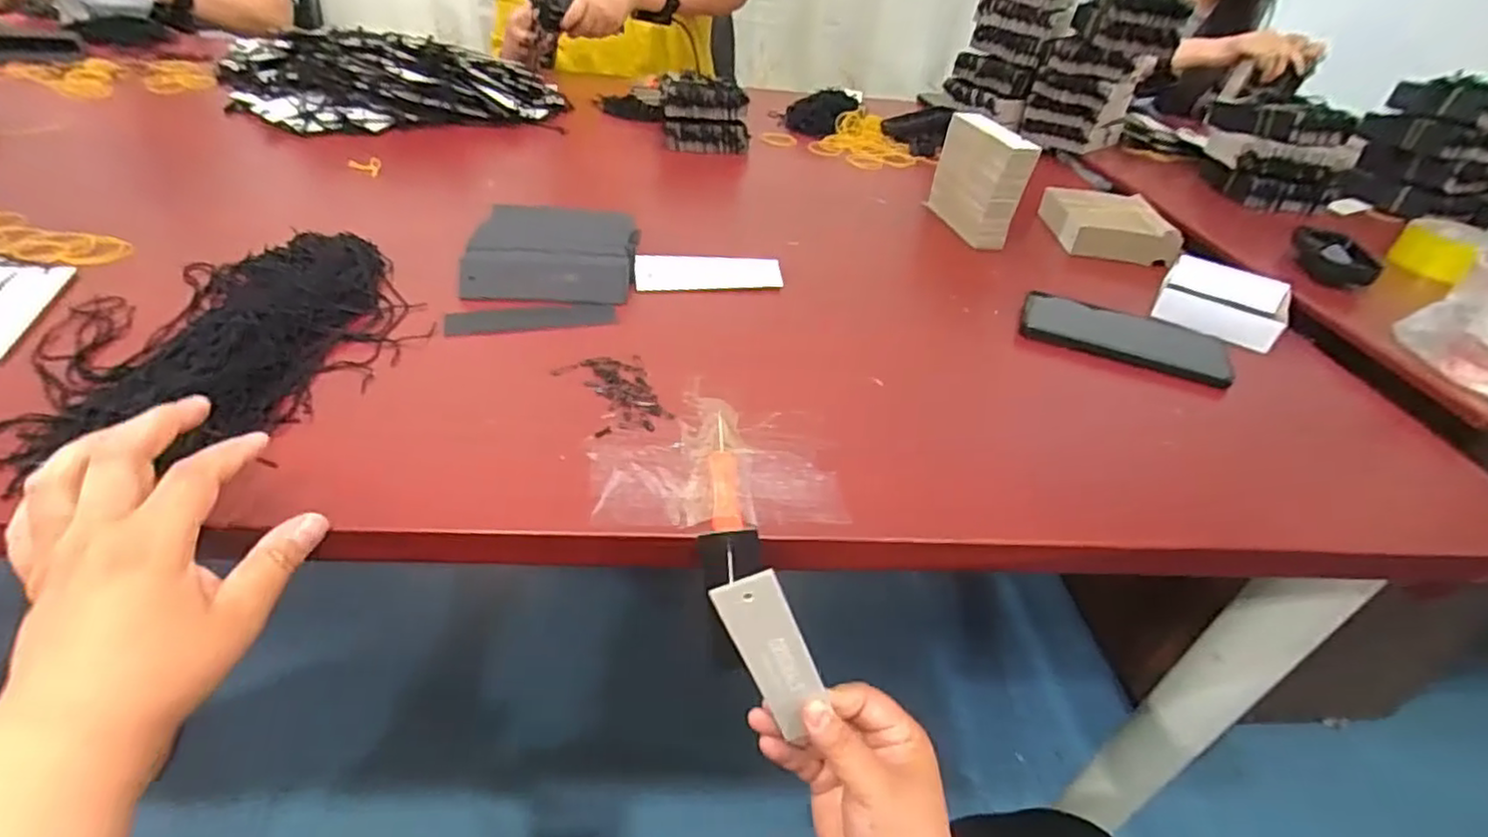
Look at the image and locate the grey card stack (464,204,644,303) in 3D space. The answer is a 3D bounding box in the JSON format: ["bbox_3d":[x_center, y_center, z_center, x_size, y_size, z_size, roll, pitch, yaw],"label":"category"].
[{"bbox_3d":[-0.162,-0.142,0.595,0.134,0.037,0.115,1,38,-8],"label":"grey card stack"}]

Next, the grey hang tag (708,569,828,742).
[{"bbox_3d":[0.017,0.121,0.355,0.033,0.108,0.005,-22,31,0],"label":"grey hang tag"}]

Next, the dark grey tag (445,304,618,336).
[{"bbox_3d":[-0.164,-0.078,0.541,0.127,0.005,0.031,-9,40,-20],"label":"dark grey tag"}]

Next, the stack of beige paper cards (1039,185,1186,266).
[{"bbox_3d":[0.402,-0.219,0.767,0.104,0.032,0.144,7,37,0],"label":"stack of beige paper cards"}]

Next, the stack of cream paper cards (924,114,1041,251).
[{"bbox_3d":[0.250,-0.257,0.738,0.037,0.107,0.130,-3,38,-12],"label":"stack of cream paper cards"}]

